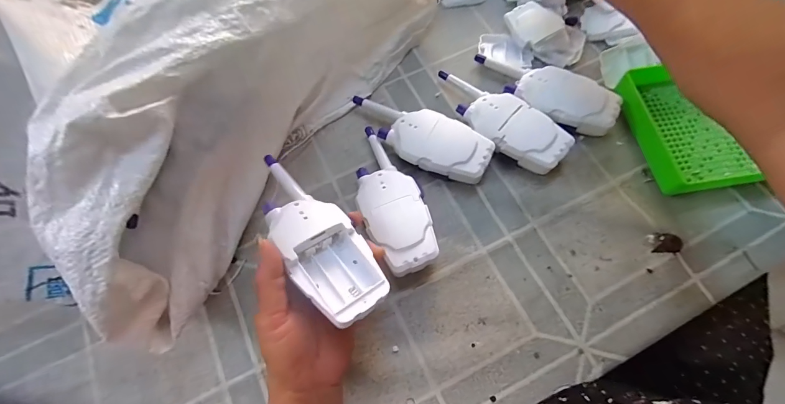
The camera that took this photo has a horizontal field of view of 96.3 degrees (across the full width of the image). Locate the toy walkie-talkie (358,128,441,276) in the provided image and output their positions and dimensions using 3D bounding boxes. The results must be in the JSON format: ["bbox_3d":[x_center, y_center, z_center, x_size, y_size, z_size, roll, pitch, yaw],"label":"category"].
[{"bbox_3d":[-0.003,-0.006,0.357,0.060,0.035,0.159,-17,70,-5],"label":"toy walkie-talkie"}]

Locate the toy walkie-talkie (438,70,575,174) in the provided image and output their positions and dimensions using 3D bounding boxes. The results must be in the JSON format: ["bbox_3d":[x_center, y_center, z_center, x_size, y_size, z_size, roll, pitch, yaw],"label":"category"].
[{"bbox_3d":[0.117,-0.093,0.394,0.160,0.034,0.062,42,76,16],"label":"toy walkie-talkie"}]

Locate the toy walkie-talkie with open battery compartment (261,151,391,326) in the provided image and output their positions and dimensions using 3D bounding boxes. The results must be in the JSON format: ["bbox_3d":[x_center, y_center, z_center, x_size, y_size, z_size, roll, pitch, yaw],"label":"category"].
[{"bbox_3d":[-0.064,0.028,0.283,0.061,0.033,0.149,-26,69,-32],"label":"toy walkie-talkie with open battery compartment"}]

